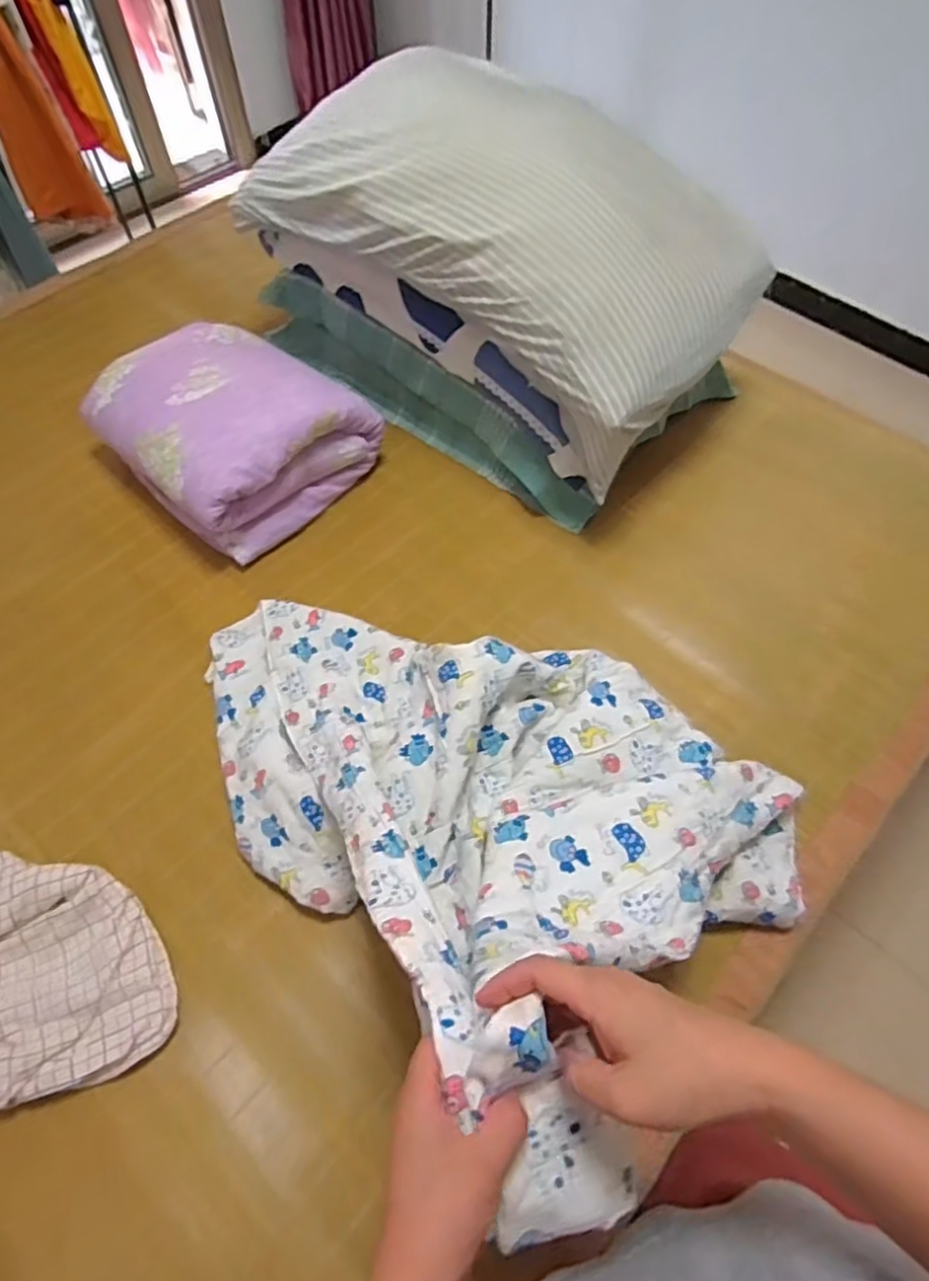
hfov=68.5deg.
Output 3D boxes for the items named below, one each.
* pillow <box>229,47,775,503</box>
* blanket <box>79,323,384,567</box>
[{"bbox_3d":[0.041,-0.592,0.991,0.702,0.242,0.377,34,65,20],"label":"pillow"},{"bbox_3d":[-0.368,-0.354,1.075,0.364,0.182,0.323,39,66,20],"label":"blanket"}]

